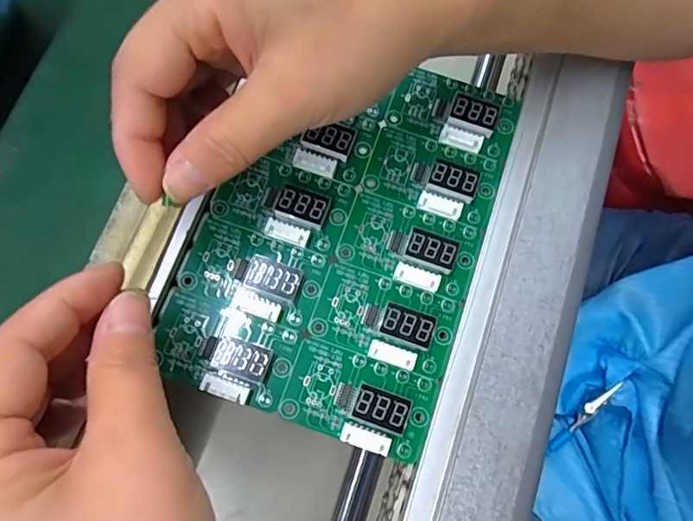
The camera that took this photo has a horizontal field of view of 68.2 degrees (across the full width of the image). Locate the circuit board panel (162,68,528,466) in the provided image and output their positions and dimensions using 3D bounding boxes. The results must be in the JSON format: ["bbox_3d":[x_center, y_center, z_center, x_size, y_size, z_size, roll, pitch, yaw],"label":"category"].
[{"bbox_3d":[0.000,-0.016,0.237,0.123,0.009,0.176,19,76,3],"label":"circuit board panel"}]

